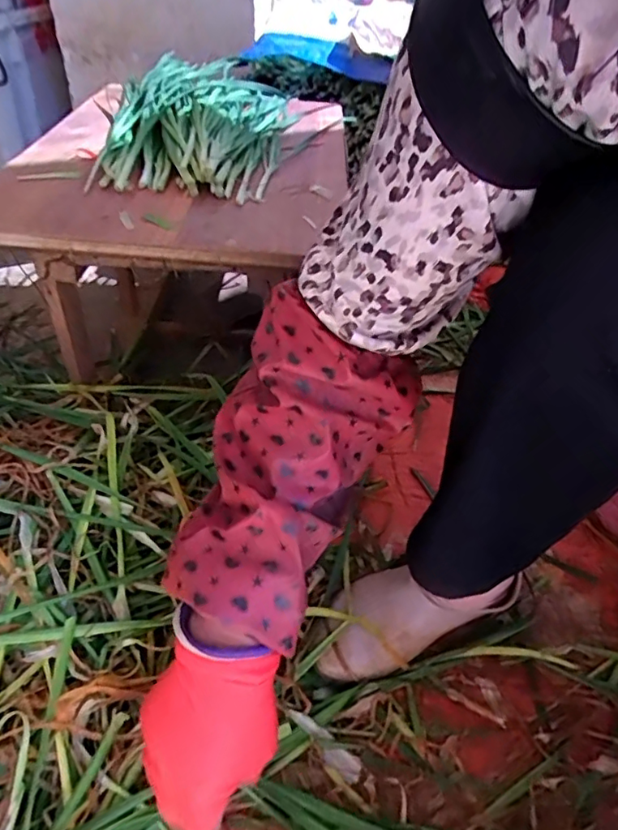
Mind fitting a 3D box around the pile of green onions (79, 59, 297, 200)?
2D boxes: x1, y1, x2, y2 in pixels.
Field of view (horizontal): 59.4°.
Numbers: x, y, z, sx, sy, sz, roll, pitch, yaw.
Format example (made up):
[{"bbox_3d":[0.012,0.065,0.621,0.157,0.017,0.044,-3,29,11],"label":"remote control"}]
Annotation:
[{"bbox_3d":[-0.152,-0.412,0.731,0.248,0.057,0.450,1,44,-3],"label":"pile of green onions"}]

